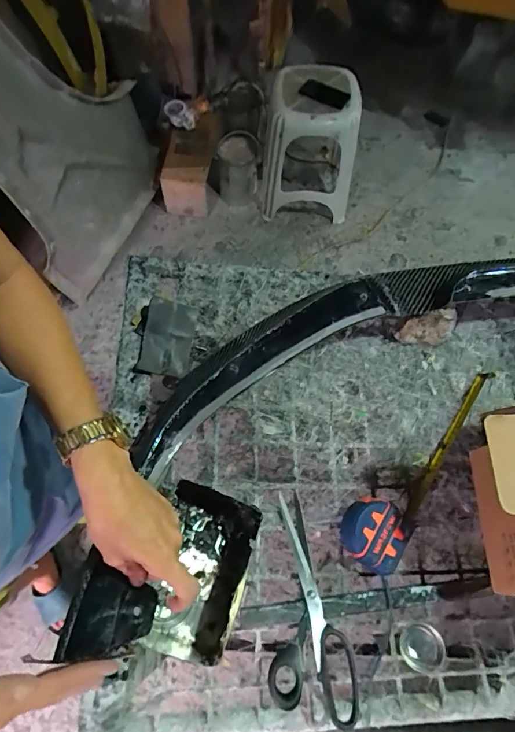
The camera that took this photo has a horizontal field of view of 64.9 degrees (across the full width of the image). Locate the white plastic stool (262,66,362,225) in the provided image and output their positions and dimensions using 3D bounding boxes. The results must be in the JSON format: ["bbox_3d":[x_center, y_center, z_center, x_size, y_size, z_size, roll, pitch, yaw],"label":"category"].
[{"bbox_3d":[0.206,-0.863,1.615,0.359,0.478,0.297,1,67,-2],"label":"white plastic stool"}]

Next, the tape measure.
[{"bbox_3d":[0.230,0.116,0.562,0.078,0.058,0.350,36,70,12],"label":"tape measure"}]

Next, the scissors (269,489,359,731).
[{"bbox_3d":[0.056,0.273,0.478,0.092,0.017,0.231,-2,55,-3],"label":"scissors"}]

